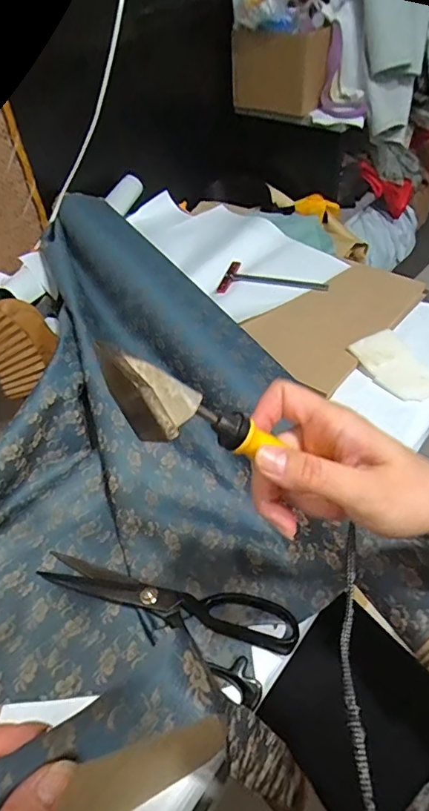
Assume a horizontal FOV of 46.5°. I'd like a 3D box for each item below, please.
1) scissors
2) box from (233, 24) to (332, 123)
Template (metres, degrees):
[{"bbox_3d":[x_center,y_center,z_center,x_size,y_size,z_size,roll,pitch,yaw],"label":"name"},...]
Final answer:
[{"bbox_3d":[-0.044,0.176,0.464,0.235,0.011,0.082,22,51,24],"label":"scissors"},{"bbox_3d":[0.152,-0.778,1.167,0.215,0.168,0.100,31,56,30],"label":"box"}]

